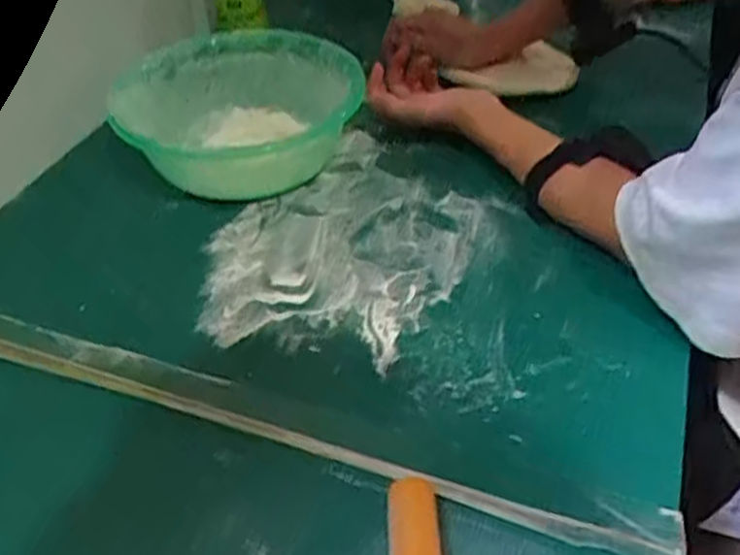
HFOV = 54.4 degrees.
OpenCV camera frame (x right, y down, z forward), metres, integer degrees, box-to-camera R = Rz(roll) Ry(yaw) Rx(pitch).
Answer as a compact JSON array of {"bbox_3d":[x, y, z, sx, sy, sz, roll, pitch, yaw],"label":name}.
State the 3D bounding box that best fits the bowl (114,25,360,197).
[{"bbox_3d":[-0.114,-0.151,0.668,0.208,0.089,0.189,2,43,5],"label":"bowl"}]

